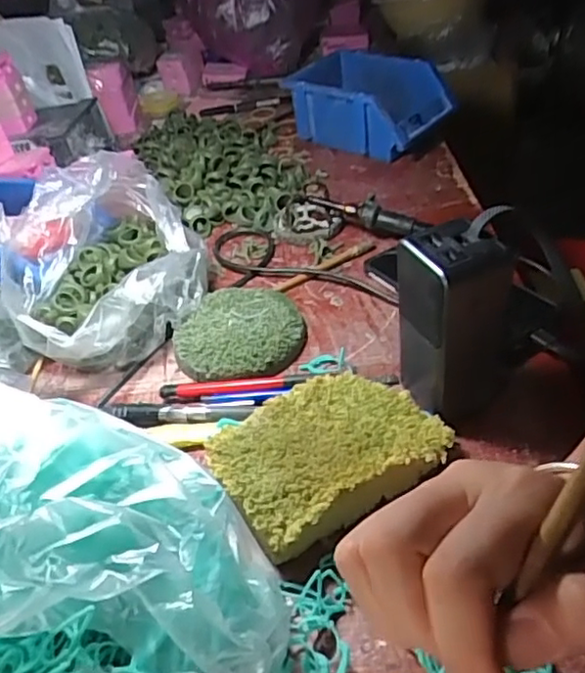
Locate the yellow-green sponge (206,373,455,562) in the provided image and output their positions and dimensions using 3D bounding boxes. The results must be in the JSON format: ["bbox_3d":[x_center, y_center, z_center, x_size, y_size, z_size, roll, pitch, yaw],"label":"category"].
[{"bbox_3d":[0.022,0.072,0.395,0.131,0.037,0.095,-25,44,-18],"label":"yellow-green sponge"}]

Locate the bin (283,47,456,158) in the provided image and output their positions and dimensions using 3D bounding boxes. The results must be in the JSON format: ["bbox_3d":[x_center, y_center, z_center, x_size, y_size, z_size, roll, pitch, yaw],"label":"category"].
[{"bbox_3d":[0.095,-0.280,0.755,0.164,0.082,0.117,30,54,35],"label":"bin"}]

